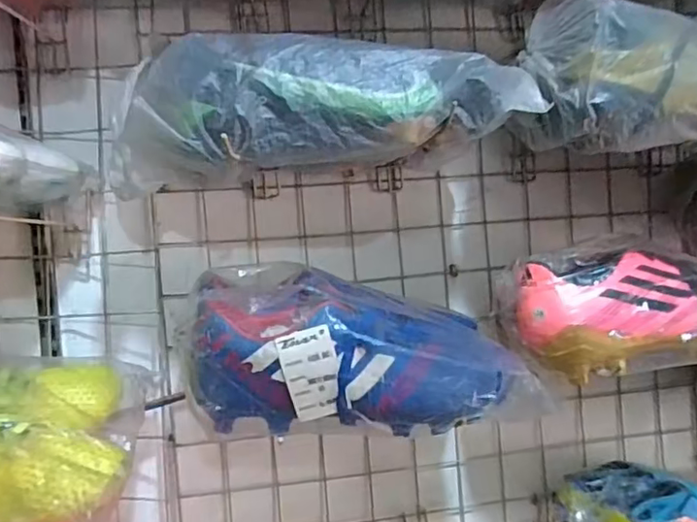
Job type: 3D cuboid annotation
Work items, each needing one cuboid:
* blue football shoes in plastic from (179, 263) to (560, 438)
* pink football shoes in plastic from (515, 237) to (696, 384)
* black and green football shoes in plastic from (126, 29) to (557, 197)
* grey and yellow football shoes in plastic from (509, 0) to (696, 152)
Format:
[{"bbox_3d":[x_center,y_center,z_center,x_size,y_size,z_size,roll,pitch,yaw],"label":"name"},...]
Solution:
[{"bbox_3d":[0.009,0.064,0.480,0.264,0.121,0.118,-3,3,-1],"label":"blue football shoes in plastic"},{"bbox_3d":[0.269,0.037,0.506,0.228,0.105,0.080,-3,3,-8],"label":"pink football shoes in plastic"},{"bbox_3d":[-0.020,-0.126,0.509,0.316,0.098,0.162,-3,3,-1],"label":"black and green football shoes in plastic"},{"bbox_3d":[0.273,-0.160,0.503,0.243,0.119,0.084,-3,3,-8],"label":"grey and yellow football shoes in plastic"}]

